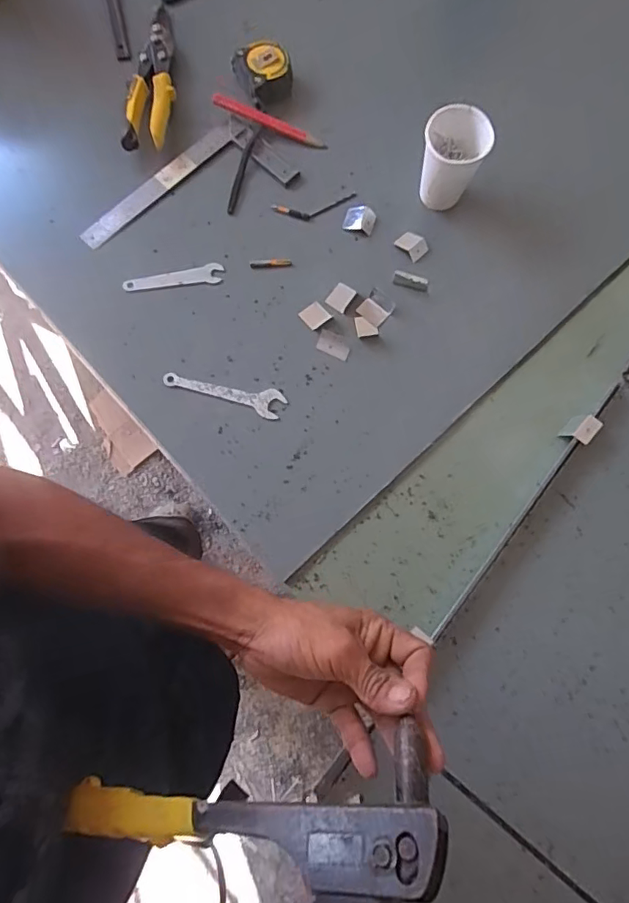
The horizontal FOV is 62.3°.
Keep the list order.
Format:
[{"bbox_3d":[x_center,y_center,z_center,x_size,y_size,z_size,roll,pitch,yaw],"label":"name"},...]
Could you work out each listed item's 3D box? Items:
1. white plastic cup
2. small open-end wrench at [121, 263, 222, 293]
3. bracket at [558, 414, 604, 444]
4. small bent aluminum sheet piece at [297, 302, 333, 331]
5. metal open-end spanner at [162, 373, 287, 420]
[{"bbox_3d":[0.155,-0.336,0.594,0.065,0.090,0.069,0,75,-2],"label":"white plastic cup"},{"bbox_3d":[-0.163,-0.198,0.605,0.115,0.004,0.023,-13,76,-5],"label":"small open-end wrench"},{"bbox_3d":[0.289,-0.023,0.561,0.031,0.014,0.036,41,77,9],"label":"bracket"},{"bbox_3d":[0.001,-0.155,0.595,0.028,0.006,0.029,-36,79,-11],"label":"small bent aluminum sheet piece"},{"bbox_3d":[-0.099,-0.067,0.570,0.133,0.004,0.031,16,75,3],"label":"metal open-end spanner"}]

